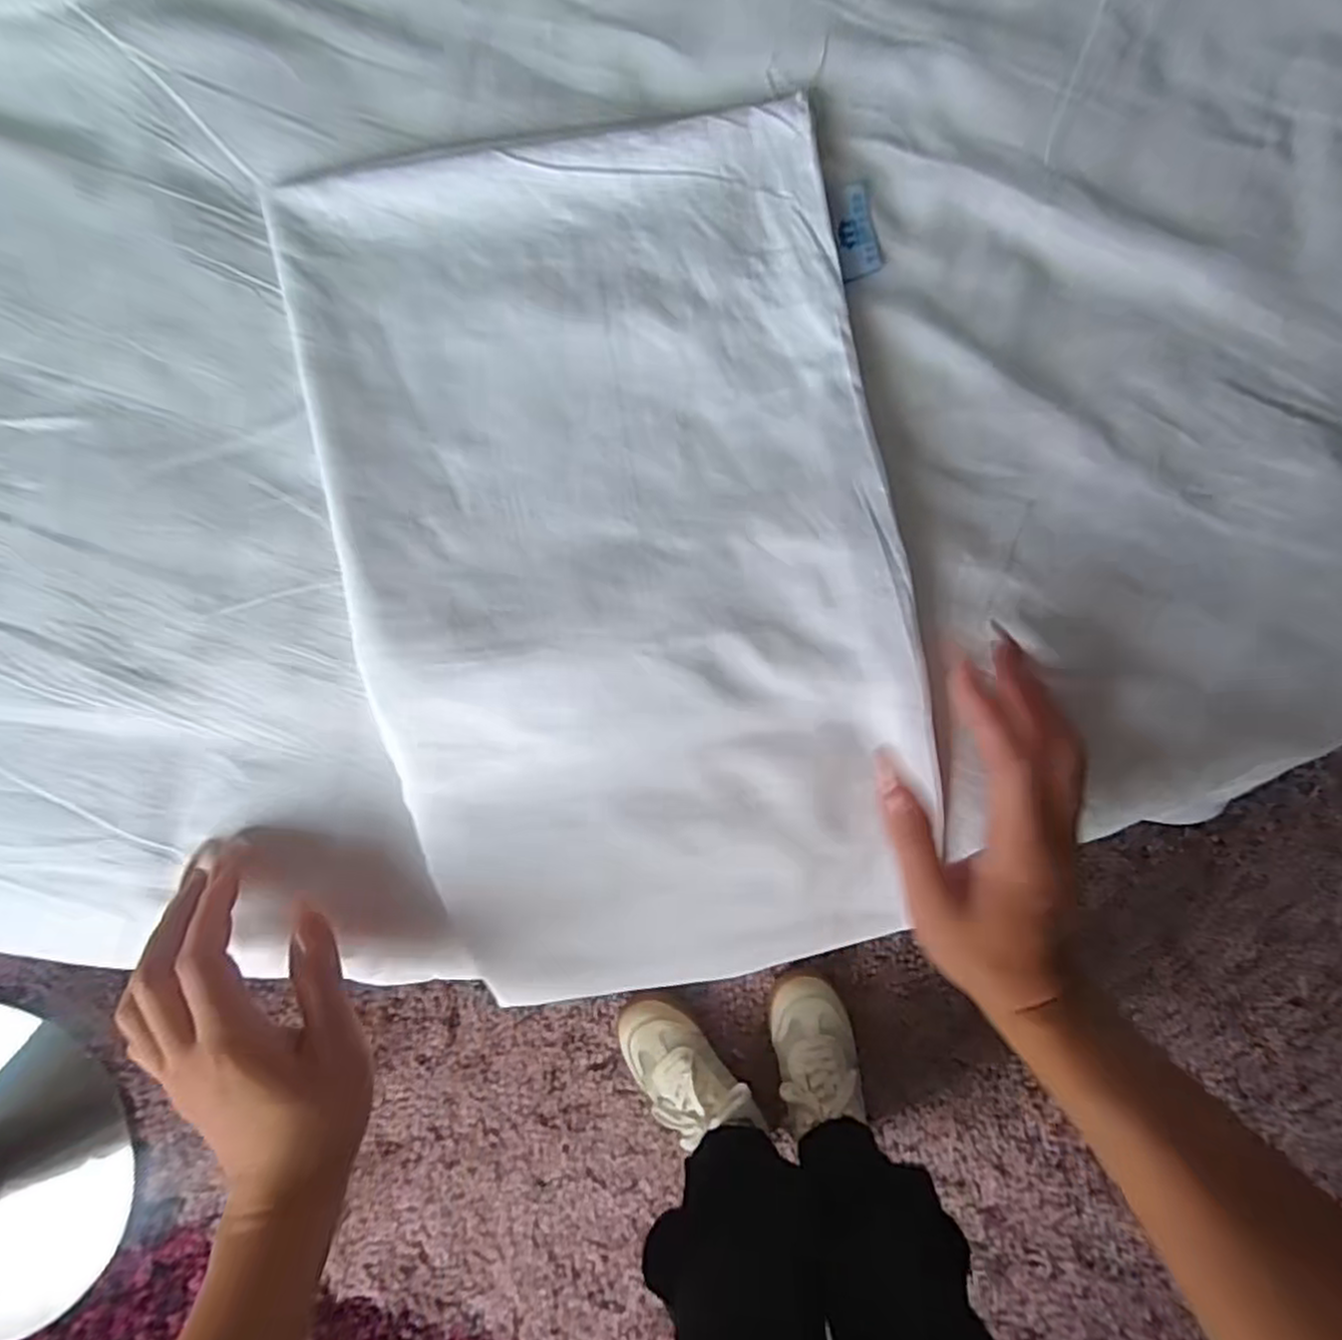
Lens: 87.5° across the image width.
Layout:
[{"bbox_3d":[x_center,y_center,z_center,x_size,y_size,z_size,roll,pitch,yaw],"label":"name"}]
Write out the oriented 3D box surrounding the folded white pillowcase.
[{"bbox_3d":[-0.017,-0.033,0.313,0.230,0.039,0.375,-11,96,0],"label":"folded white pillowcase"}]

